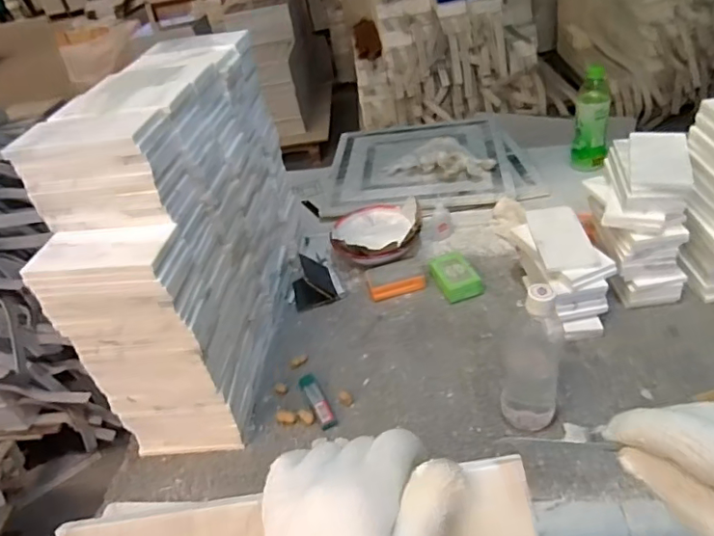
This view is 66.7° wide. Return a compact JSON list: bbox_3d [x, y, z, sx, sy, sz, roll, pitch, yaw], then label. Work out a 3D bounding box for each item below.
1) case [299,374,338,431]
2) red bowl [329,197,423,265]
[{"bbox_3d":[-0.057,0.184,0.764,0.026,0.008,0.102,-23,37,-13],"label":"case"},{"bbox_3d":[0.038,-0.074,1.017,0.166,0.062,0.175,-5,36,8],"label":"red bowl"}]

